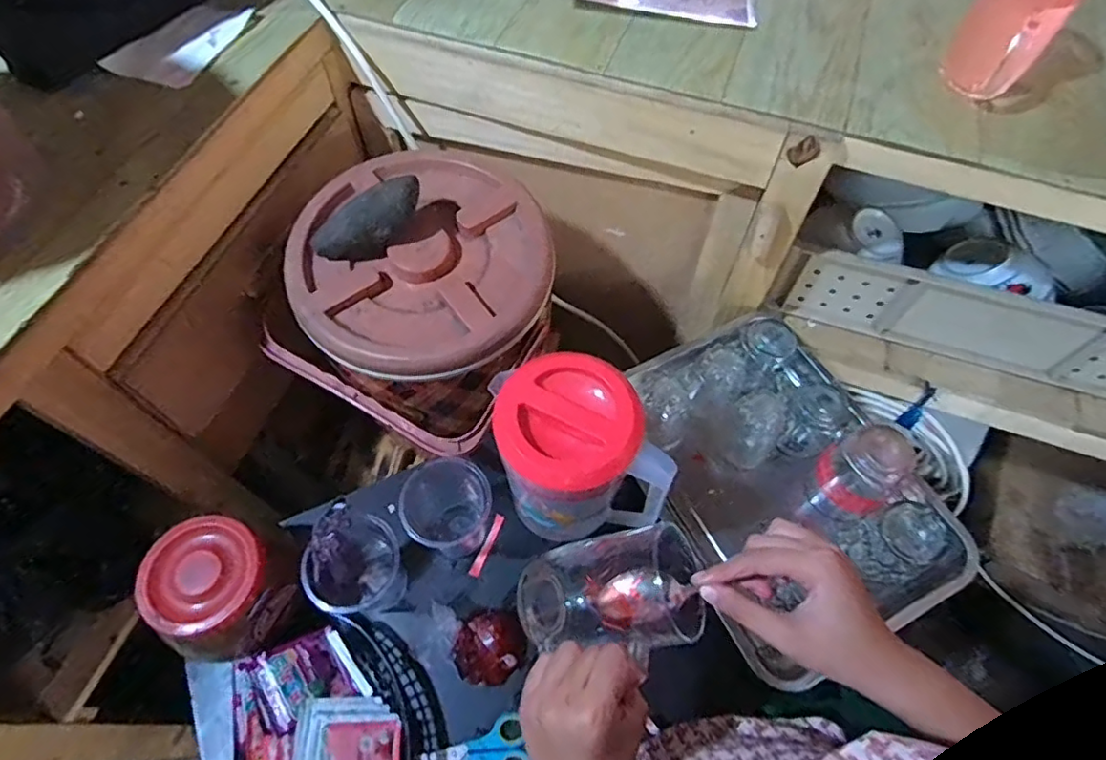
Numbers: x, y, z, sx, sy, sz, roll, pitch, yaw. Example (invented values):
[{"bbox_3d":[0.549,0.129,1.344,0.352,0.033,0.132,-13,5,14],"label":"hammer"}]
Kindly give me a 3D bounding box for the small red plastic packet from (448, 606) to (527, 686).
[{"bbox_3d":[-0.065,0.269,0.608,0.069,0.046,0.075,23,64,11],"label":"small red plastic packet"}]

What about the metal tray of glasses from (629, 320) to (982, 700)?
[{"bbox_3d":[0.254,0.090,0.666,0.264,0.135,0.380,-23,65,-12],"label":"metal tray of glasses"}]

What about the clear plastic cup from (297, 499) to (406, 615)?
[{"bbox_3d":[-0.194,0.187,0.601,0.086,0.121,0.076,-40,70,-19],"label":"clear plastic cup"}]

